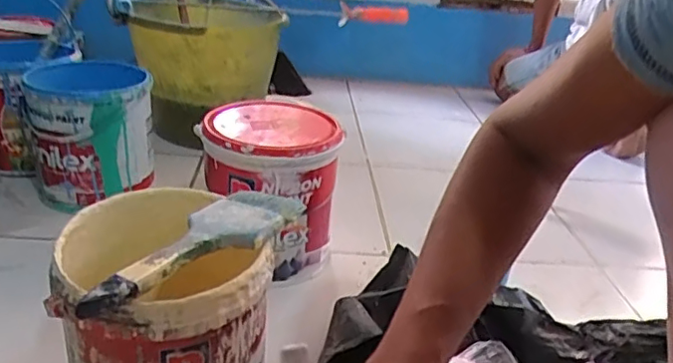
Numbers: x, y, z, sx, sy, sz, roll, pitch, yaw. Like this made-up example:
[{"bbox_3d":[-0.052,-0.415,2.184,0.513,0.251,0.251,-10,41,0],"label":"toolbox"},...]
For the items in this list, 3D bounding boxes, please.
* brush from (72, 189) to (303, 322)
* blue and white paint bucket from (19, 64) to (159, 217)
[{"bbox_3d":[-0.112,0.048,0.452,0.071,0.014,0.197,22,30,30],"label":"brush"},{"bbox_3d":[-0.373,-0.076,0.890,0.170,0.175,0.168,-5,28,-22],"label":"blue and white paint bucket"}]

